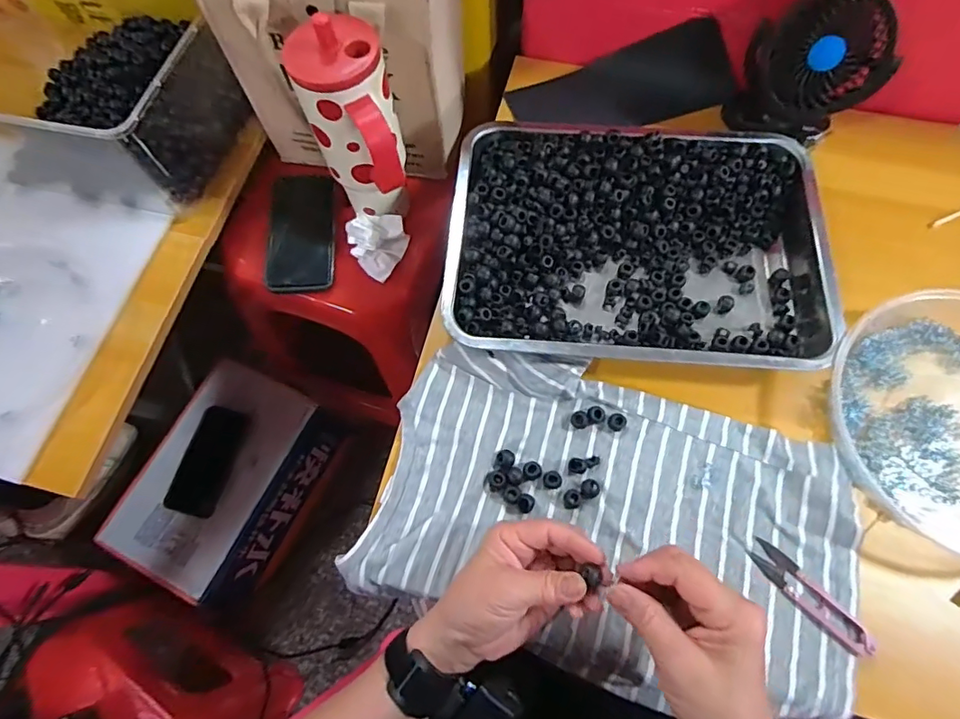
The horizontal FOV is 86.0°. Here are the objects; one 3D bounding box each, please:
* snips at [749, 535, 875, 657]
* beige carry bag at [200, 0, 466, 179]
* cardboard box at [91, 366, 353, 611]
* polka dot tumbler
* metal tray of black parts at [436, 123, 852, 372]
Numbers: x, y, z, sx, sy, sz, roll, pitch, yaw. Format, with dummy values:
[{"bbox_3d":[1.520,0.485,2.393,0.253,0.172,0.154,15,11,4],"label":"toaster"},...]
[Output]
[{"bbox_3d":[0.254,0.183,0.396,0.025,0.007,0.098,-40,73,-12],"label":"snips"},{"bbox_3d":[-0.144,-0.352,0.553,0.231,0.254,0.147,7,70,4],"label":"beige carry bag"},{"bbox_3d":[-0.405,0.208,0.863,0.212,0.176,0.334,25,72,10],"label":"cardboard box"},{"bbox_3d":[-0.116,-0.212,0.513,0.085,0.190,0.109,-18,70,-5],"label":"polka dot tumbler"},{"bbox_3d":[0.146,-0.118,0.490,0.342,0.039,0.252,3,70,3],"label":"metal tray of black parts"}]

